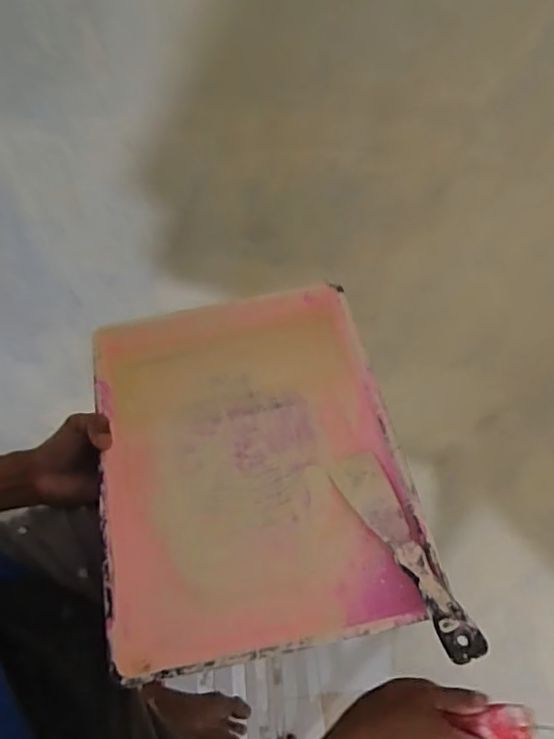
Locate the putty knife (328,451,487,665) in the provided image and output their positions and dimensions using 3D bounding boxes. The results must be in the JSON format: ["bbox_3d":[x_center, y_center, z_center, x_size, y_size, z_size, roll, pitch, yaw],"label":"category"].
[{"bbox_3d":[0.107,0.150,0.474,0.045,0.013,0.204,-18,42,-11],"label":"putty knife"}]

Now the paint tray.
[{"bbox_3d":[-0.027,0.088,0.540,0.273,0.094,0.348,-7,53,-9],"label":"paint tray"}]

